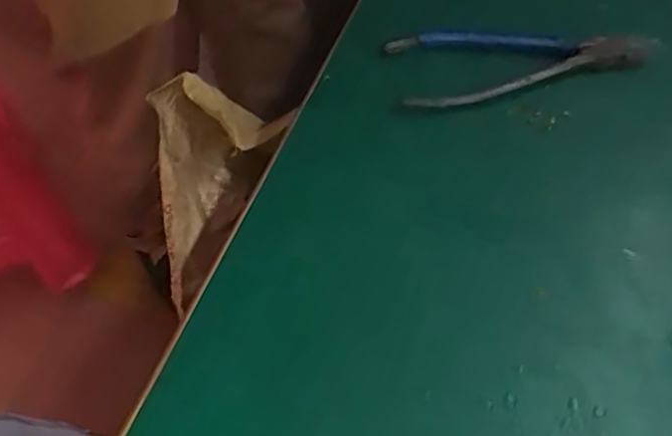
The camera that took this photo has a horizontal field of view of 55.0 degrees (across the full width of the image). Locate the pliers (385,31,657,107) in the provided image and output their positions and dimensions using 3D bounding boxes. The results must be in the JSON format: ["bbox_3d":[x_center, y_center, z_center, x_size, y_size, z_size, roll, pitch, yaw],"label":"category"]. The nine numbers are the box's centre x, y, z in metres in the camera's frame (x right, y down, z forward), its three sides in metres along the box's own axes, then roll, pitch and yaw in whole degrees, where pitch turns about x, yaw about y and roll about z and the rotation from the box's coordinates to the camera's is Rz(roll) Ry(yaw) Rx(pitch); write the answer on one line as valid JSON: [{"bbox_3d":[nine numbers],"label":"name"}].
[{"bbox_3d":[0.100,-0.093,0.358,0.140,0.011,0.055,-13,57,-10],"label":"pliers"}]

